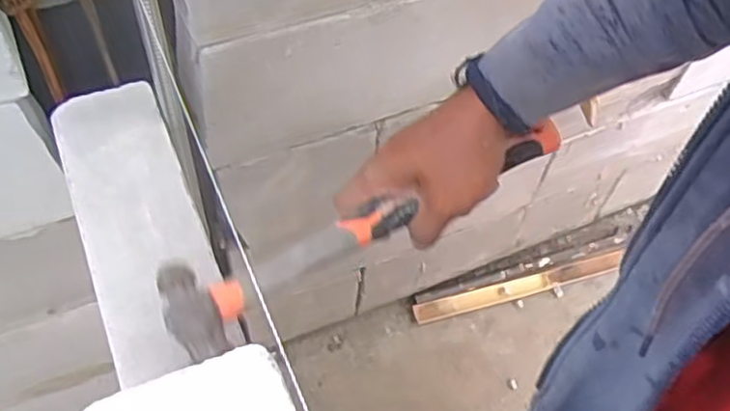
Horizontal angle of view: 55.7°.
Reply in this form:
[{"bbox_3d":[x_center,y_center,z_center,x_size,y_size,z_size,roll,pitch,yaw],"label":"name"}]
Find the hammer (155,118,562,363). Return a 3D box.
[{"bbox_3d":[0.003,0.012,0.513,0.318,0.027,0.072,-25,61,-7],"label":"hammer"}]

